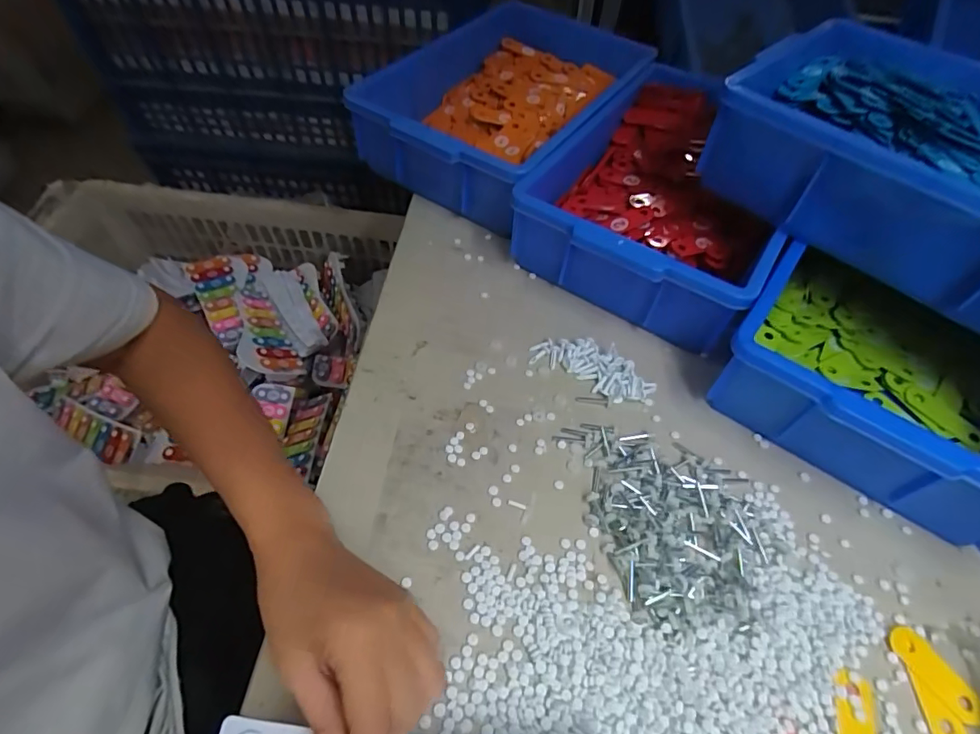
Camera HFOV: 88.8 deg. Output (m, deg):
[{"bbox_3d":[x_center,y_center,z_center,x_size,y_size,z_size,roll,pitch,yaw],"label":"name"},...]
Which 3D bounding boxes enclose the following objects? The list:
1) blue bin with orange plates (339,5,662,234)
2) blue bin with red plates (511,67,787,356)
[{"bbox_3d":[0.024,-0.326,0.631,0.239,0.101,0.334,29,59,16],"label":"blue bin with orange plates"},{"bbox_3d":[0.200,-0.192,0.561,0.239,0.097,0.345,29,59,16],"label":"blue bin with red plates"}]

